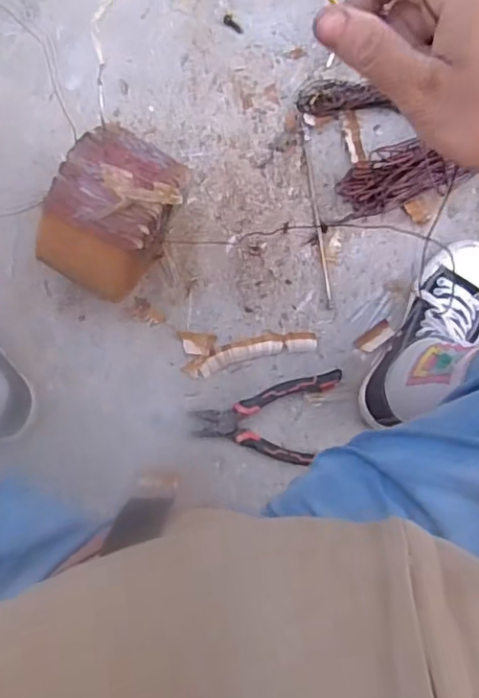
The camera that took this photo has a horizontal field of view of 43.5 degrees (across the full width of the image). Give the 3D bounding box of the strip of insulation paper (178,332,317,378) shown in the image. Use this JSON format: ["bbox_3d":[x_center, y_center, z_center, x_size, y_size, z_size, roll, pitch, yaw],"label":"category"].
[{"bbox_3d":[0.012,0.006,0.725,0.161,0.004,0.052,0,87,-7],"label":"strip of insulation paper"}]

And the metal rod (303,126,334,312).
[{"bbox_3d":[0.098,-0.163,0.746,0.009,0.004,0.225,-8,88,-7],"label":"metal rod"}]

